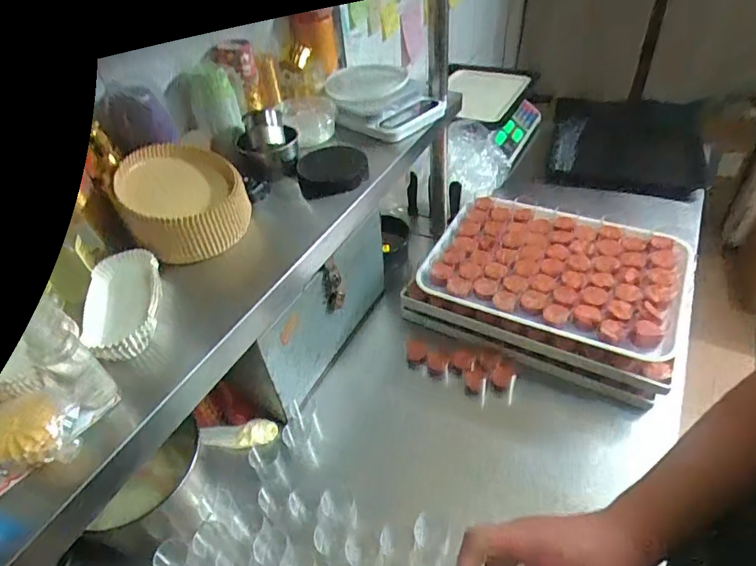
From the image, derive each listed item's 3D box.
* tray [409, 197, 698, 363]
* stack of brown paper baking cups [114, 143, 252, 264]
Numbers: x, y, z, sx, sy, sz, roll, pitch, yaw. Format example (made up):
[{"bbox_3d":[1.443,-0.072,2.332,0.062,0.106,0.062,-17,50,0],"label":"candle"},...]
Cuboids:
[{"bbox_3d":[0.318,-0.036,0.854,0.410,0.033,0.303,19,48,24],"label":"tray"},{"bbox_3d":[-0.251,-0.113,0.623,0.151,0.100,0.139,-25,46,-19],"label":"stack of brown paper baking cups"}]

